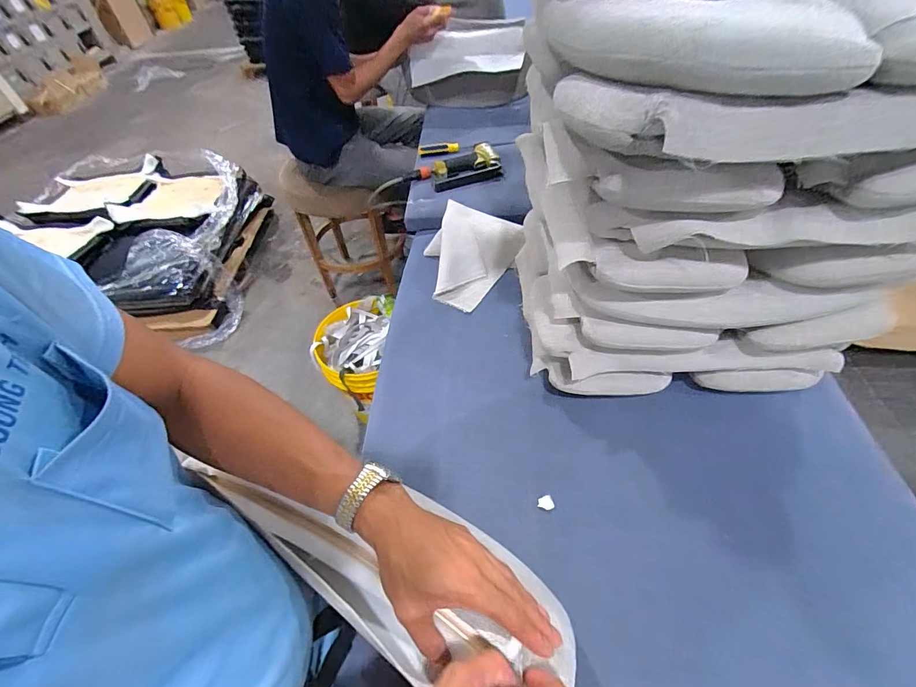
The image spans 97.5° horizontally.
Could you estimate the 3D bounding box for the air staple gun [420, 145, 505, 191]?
[{"bbox_3d":[0.006,-0.458,1.044,0.203,0.043,0.142,-10,50,-4],"label":"air staple gun"}]

